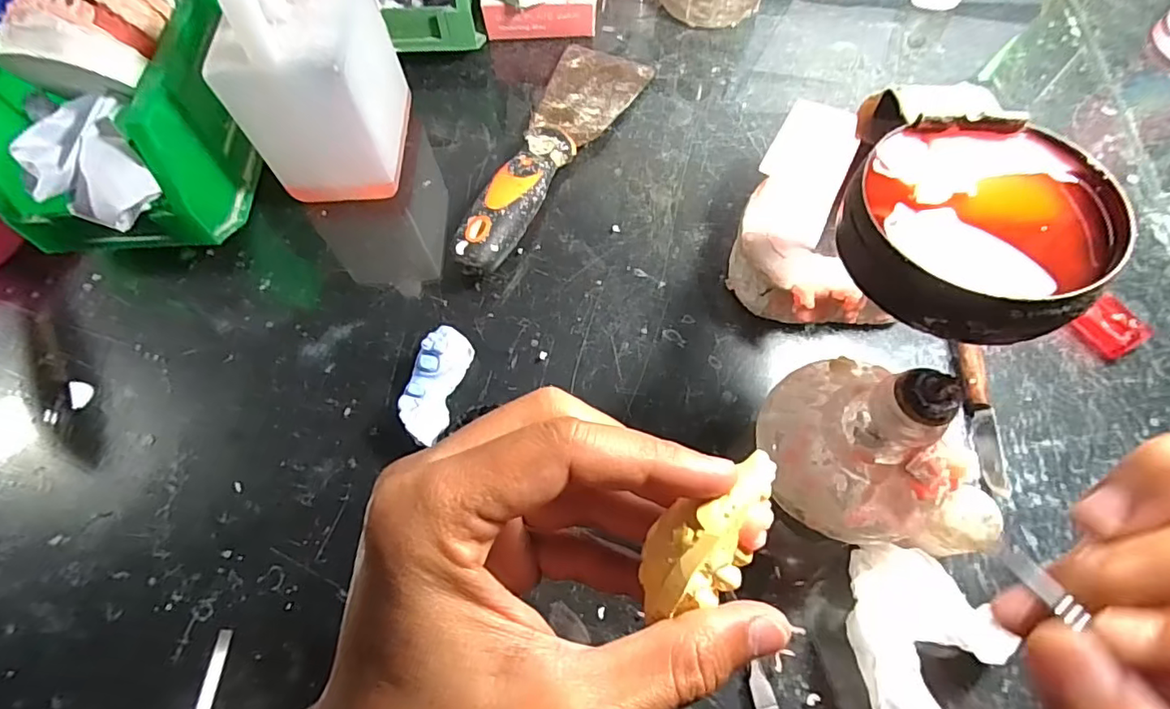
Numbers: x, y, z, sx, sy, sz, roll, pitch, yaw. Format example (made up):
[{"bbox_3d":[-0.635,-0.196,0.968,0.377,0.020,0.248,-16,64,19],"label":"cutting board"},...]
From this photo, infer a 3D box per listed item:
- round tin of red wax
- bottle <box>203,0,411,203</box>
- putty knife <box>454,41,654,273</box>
[{"bbox_3d":[0.119,-0.040,0.171,0.072,0.021,0.069,-1,65,2],"label":"round tin of red wax"},{"bbox_3d":[-0.148,-0.159,0.309,0.064,0.129,0.085,-1,65,2],"label":"bottle"},{"bbox_3d":[-0.029,-0.134,0.348,0.062,0.029,0.198,27,69,14],"label":"putty knife"}]

